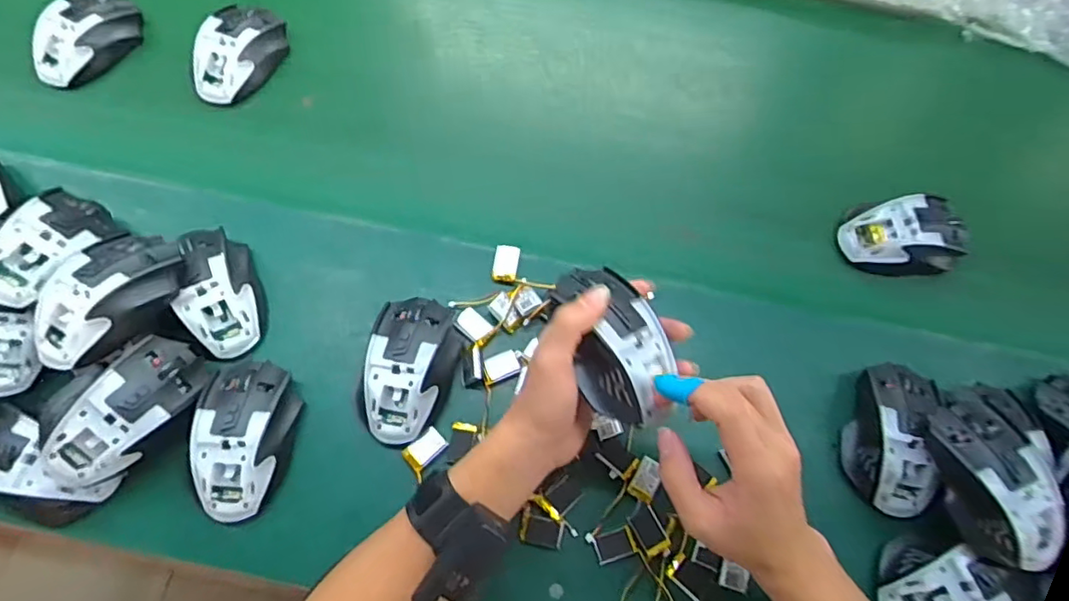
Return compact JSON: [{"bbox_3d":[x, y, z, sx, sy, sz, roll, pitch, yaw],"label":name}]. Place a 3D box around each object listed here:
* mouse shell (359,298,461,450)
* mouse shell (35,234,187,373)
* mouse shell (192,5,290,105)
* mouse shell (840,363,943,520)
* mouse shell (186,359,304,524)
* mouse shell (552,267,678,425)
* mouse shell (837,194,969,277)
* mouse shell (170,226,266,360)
[{"bbox_3d":[-0.099,0.054,0.484,0.068,0.036,0.115,7,69,0],"label":"mouse shell"},{"bbox_3d":[-0.328,-0.006,0.456,0.069,0.037,0.114,35,72,10],"label":"mouse shell"},{"bbox_3d":[-0.298,-0.249,0.607,0.063,0.040,0.116,19,69,5],"label":"mouse shell"},{"bbox_3d":[0.287,0.107,0.481,0.064,0.046,0.117,14,69,3],"label":"mouse shell"},{"bbox_3d":[-0.221,0.104,0.458,0.066,0.035,0.117,4,69,-1],"label":"mouse shell"},{"bbox_3d":[0.056,0.024,0.401,0.061,0.032,0.108,-14,70,-8],"label":"mouse shell"},{"bbox_3d":[0.347,-0.059,0.558,0.106,0.040,0.069,1,69,-2],"label":"mouse shell"},{"bbox_3d":[-0.262,-0.009,0.502,0.058,0.039,0.112,-22,72,-10],"label":"mouse shell"}]

